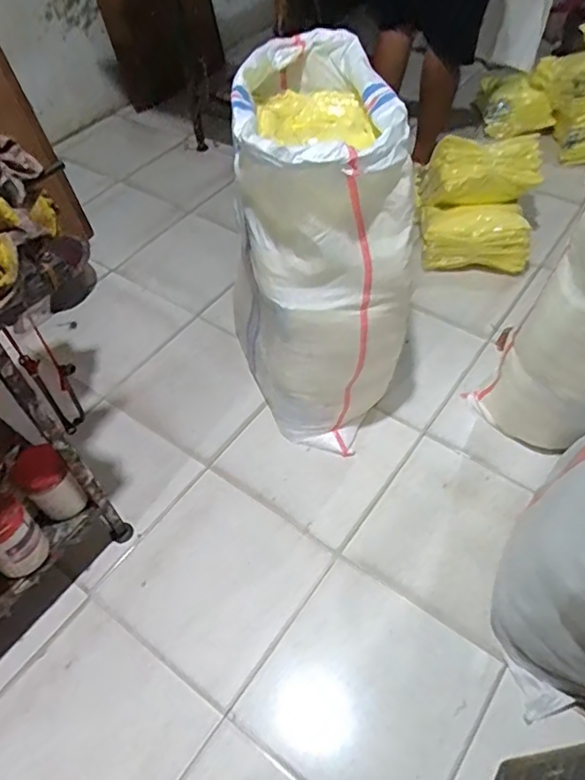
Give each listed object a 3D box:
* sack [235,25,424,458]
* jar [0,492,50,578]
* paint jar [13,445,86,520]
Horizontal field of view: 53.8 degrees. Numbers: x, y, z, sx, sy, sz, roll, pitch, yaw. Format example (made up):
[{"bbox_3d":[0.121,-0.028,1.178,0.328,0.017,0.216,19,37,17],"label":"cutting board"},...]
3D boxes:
[{"bbox_3d":[0.034,-0.325,1.380,0.365,0.780,0.638,-9,54,-4],"label":"sack"},{"bbox_3d":[-0.548,0.277,1.106,0.112,0.153,0.102,-1,54,1],"label":"jar"},{"bbox_3d":[-0.492,0.191,1.172,0.088,0.147,0.095,-1,54,1],"label":"paint jar"}]

